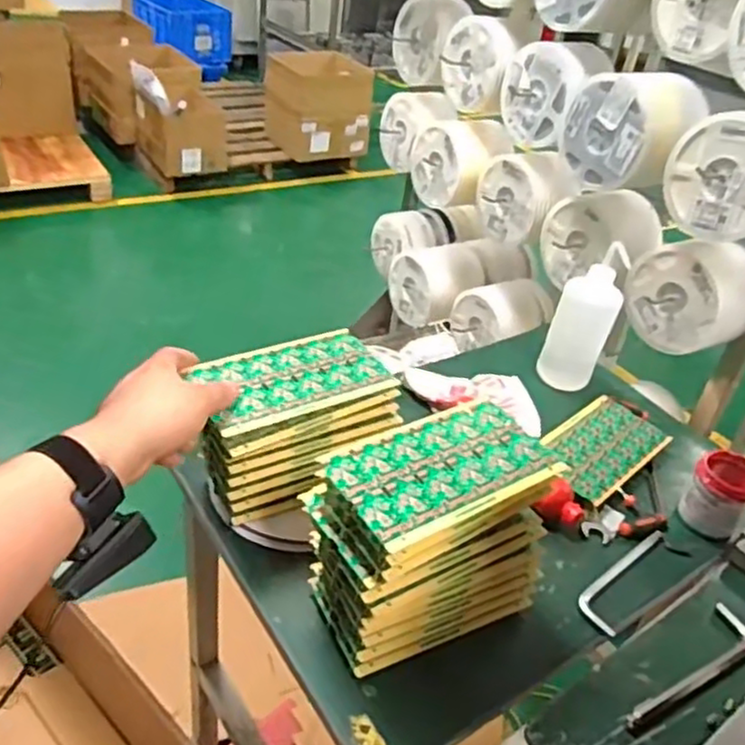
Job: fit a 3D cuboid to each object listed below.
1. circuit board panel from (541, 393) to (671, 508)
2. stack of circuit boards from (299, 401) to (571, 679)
[{"bbox_3d":[0.266,0.086,0.804,0.174,0.009,0.096,-25,51,-38],"label":"circuit board panel"},{"bbox_3d":[0.048,0.139,0.577,0.189,0.177,0.105,-14,40,-27],"label":"stack of circuit boards"}]

